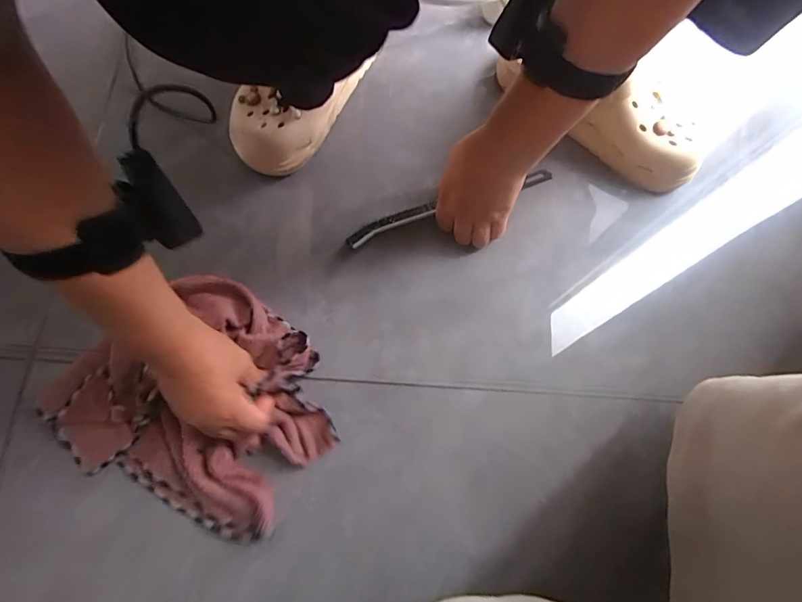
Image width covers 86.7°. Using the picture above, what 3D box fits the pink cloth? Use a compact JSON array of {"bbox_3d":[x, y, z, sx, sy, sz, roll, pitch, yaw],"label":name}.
[{"bbox_3d":[-0.189,0.094,0.400,0.239,0.031,0.209,35,77,9],"label":"pink cloth"}]

